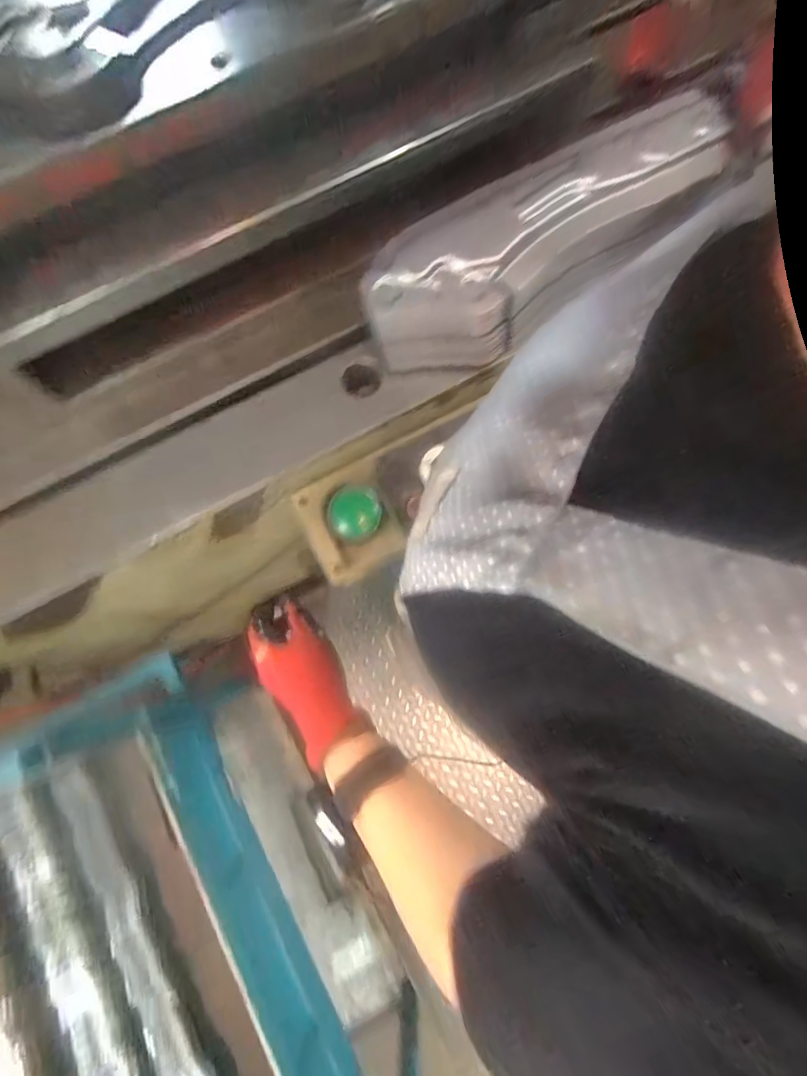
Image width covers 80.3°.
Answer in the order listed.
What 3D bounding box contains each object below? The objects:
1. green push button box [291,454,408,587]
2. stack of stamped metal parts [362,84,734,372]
[{"bbox_3d":[-0.072,-0.023,0.664,0.126,0.066,0.138,-26,78,-5],"label":"green push button box"},{"bbox_3d":[0.162,-0.350,0.578,0.433,0.123,0.138,-28,79,-5],"label":"stack of stamped metal parts"}]

